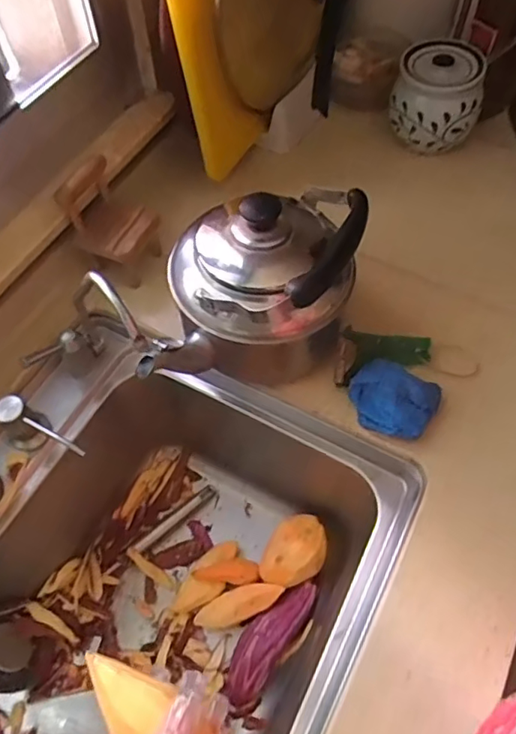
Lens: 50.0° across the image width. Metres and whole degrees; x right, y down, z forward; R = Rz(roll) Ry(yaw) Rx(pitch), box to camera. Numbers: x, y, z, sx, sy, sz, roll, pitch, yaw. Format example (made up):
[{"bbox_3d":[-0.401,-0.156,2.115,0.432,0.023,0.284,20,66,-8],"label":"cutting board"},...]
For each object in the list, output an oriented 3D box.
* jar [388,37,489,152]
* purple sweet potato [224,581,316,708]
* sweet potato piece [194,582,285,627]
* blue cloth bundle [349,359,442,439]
[{"bbox_3d":[0.236,-0.366,0.742,0.108,0.094,0.099,9,59,6],"label":"jar"},{"bbox_3d":[0.013,0.320,0.653,0.049,0.056,0.151,33,64,19],"label":"purple sweet potato"},{"bbox_3d":[-0.026,0.285,0.661,0.115,0.022,0.033,-29,59,17],"label":"sweet potato piece"},{"bbox_3d":[0.138,0.027,0.553,0.082,0.044,0.074,25,62,15],"label":"blue cloth bundle"}]

